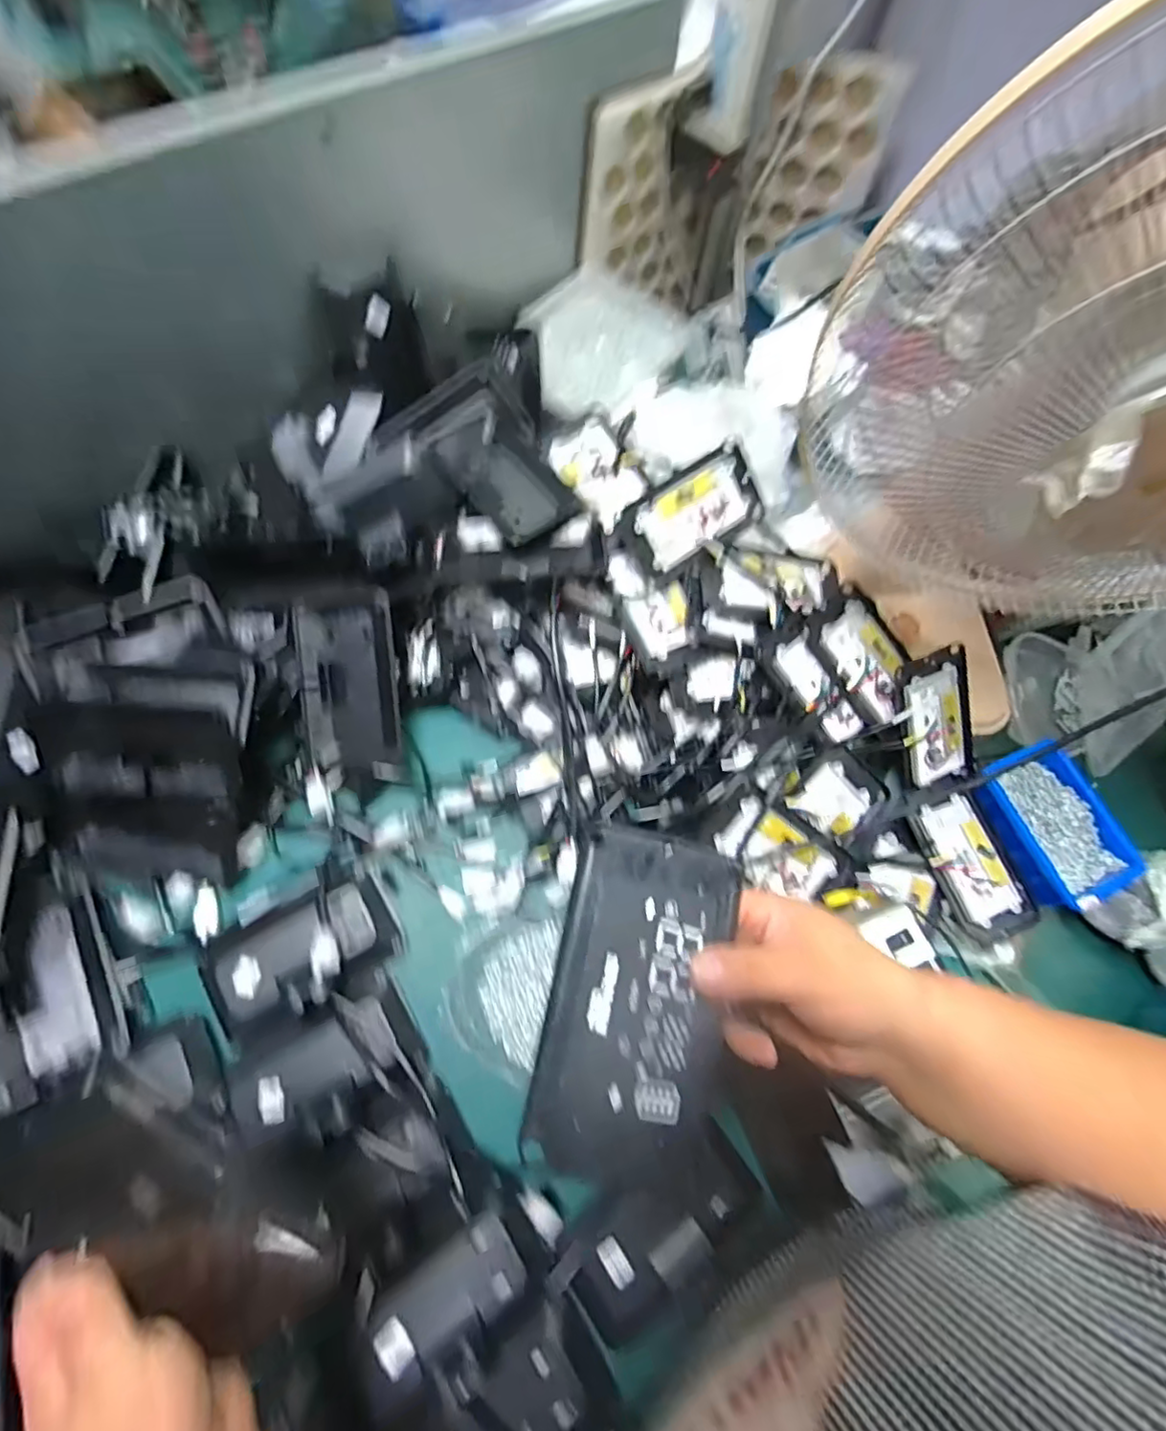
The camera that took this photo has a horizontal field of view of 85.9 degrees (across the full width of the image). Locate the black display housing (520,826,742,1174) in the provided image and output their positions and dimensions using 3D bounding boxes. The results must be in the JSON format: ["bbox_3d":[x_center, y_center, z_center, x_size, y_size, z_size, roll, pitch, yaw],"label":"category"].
[{"bbox_3d":[0.029,0.135,0.300,0.081,0.021,0.147,13,70,2],"label":"black display housing"}]

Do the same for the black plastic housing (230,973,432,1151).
[{"bbox_3d":[-0.214,0.290,0.510,0.153,0.041,0.094,-24,73,-11],"label":"black plastic housing"}]

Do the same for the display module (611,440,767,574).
[{"bbox_3d":[0.110,-0.201,0.627,0.154,0.015,0.080,-36,106,-8],"label":"display module"}]

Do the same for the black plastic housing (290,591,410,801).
[{"bbox_3d":[-0.217,-0.022,0.591,0.086,0.022,0.186,-5,96,-5],"label":"black plastic housing"}]

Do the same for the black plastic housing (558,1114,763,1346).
[{"bbox_3d":[0.064,0.398,0.488,0.156,0.026,0.083,-32,74,-13],"label":"black plastic housing"}]

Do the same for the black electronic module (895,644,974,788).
[{"bbox_3d":[0.365,0.004,0.640,0.083,0.013,0.137,-16,106,-13],"label":"black electronic module"}]

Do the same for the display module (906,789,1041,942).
[{"bbox_3d":[0.387,0.149,0.622,0.079,0.012,0.135,-19,72,-10],"label":"display module"}]

